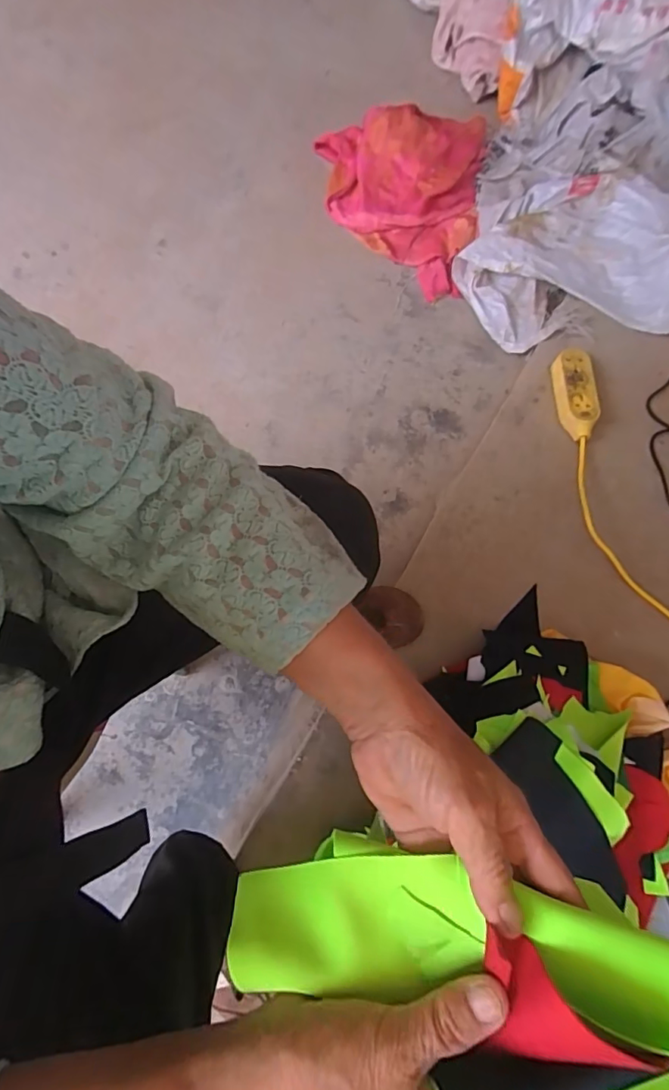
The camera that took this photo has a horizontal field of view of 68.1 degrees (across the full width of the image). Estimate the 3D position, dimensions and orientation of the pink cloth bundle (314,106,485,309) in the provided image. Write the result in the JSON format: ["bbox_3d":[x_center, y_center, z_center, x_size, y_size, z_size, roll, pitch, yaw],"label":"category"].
[{"bbox_3d":[0.130,-0.740,1.044,0.346,0.147,0.371,7,73,-2],"label":"pink cloth bundle"}]

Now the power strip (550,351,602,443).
[{"bbox_3d":[0.424,-0.265,0.866,0.065,0.032,0.174,-2,73,-3],"label":"power strip"}]

